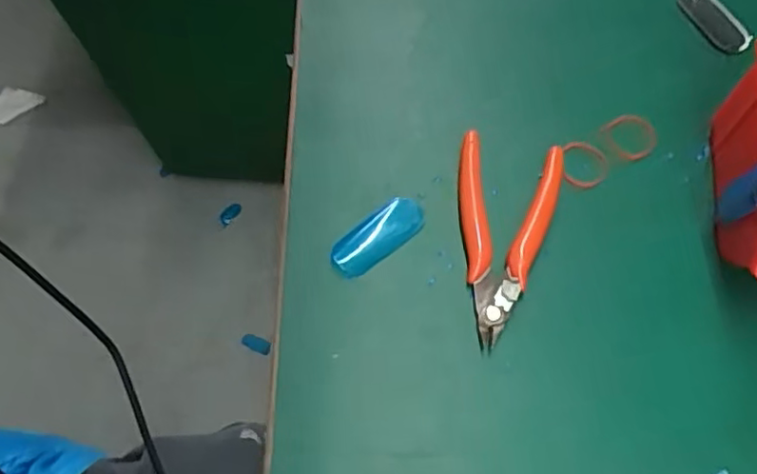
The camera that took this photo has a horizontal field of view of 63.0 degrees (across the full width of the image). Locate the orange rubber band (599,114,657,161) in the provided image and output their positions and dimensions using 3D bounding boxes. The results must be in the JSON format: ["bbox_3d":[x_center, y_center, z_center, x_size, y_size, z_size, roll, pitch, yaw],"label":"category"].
[{"bbox_3d":[0.152,-0.060,0.372,0.030,0.004,0.032,-16,62,-1],"label":"orange rubber band"}]

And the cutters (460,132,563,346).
[{"bbox_3d":[0.069,-0.006,0.335,0.056,0.014,0.128,9,64,4],"label":"cutters"}]

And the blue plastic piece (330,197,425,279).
[{"bbox_3d":[0.000,-0.001,0.337,0.058,0.005,0.024,-37,69,-17],"label":"blue plastic piece"}]

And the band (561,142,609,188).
[{"bbox_3d":[0.120,-0.043,0.359,0.028,0.006,0.032,4,66,2],"label":"band"}]

